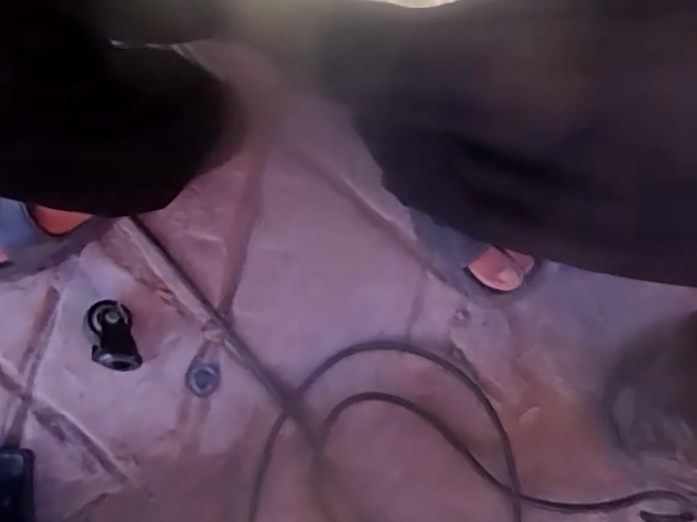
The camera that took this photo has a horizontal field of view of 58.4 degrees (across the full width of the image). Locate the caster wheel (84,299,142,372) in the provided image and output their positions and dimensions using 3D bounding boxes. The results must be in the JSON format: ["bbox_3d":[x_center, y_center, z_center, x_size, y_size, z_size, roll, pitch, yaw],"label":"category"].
[{"bbox_3d":[-0.205,0.068,0.543,0.039,0.035,0.064,-18,65,-7],"label":"caster wheel"}]

